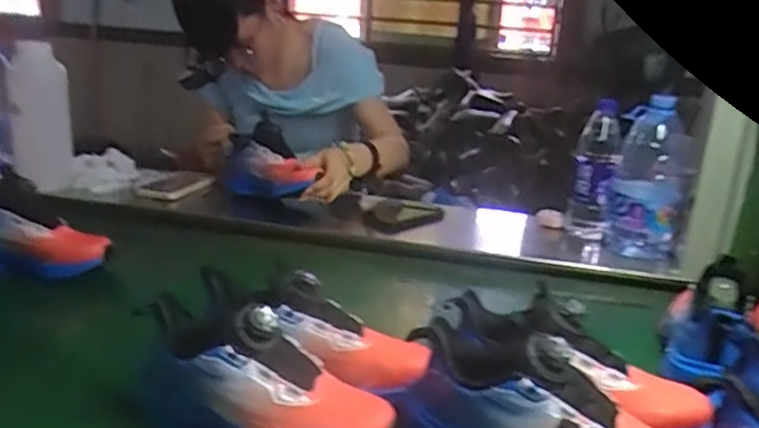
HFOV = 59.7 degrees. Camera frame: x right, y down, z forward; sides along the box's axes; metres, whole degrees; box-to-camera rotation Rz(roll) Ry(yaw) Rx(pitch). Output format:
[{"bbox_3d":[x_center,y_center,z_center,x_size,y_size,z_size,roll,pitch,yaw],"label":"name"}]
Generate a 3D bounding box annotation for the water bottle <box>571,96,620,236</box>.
[{"bbox_3d":[0.354,-0.060,1.098,0.060,0.240,0.079,9,19,17],"label":"water bottle"}]

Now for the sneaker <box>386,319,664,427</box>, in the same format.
[{"bbox_3d":[0.128,0.156,0.532,0.242,0.099,0.084,11,19,22],"label":"sneaker"}]

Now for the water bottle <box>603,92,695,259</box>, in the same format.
[{"bbox_3d":[0.424,-0.053,1.039,0.114,0.233,0.089,11,19,22],"label":"water bottle"}]

